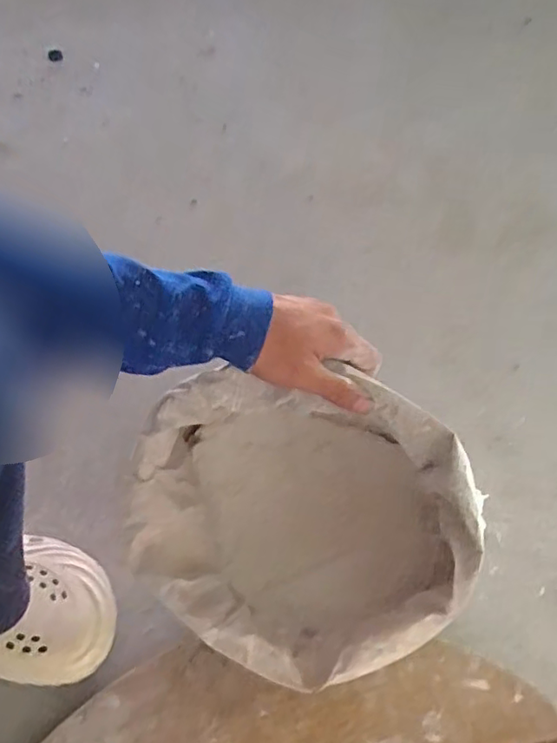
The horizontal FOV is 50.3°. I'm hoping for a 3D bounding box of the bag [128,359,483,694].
[{"bbox_3d":[0.016,0.109,0.451,0.226,0.195,0.237,-26,55,-25],"label":"bag"}]

